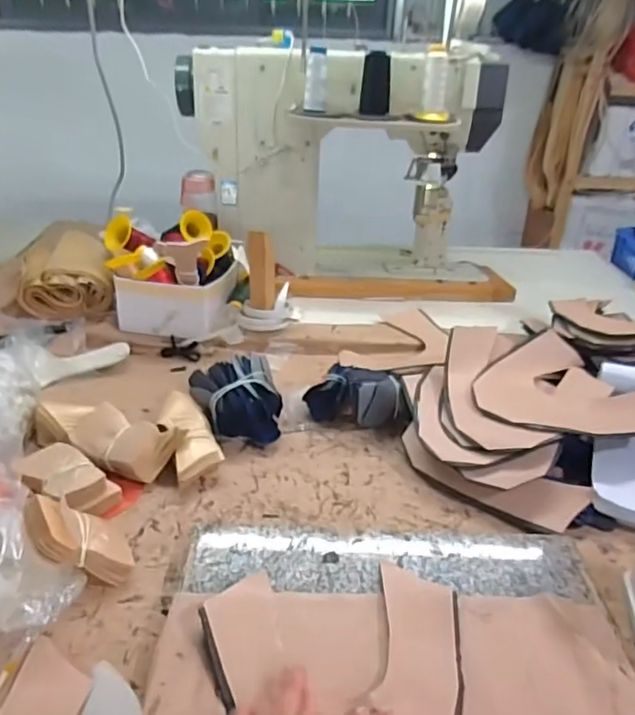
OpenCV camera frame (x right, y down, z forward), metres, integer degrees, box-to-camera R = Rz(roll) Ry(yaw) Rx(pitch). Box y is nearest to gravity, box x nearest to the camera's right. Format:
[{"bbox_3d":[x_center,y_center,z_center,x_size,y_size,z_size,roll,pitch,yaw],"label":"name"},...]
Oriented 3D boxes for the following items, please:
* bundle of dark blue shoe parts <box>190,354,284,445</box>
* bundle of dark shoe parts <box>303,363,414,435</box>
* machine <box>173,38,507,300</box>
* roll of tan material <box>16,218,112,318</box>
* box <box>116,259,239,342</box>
[{"bbox_3d":[-0.104,0.055,0.733,0.107,0.065,0.113,1,30,-1],"label":"bundle of dark blue shoe parts"},{"bbox_3d":[0.065,0.050,0.766,0.155,0.067,0.100,8,30,10],"label":"bundle of dark shoe parts"},{"bbox_3d":[0.062,-0.361,1.088,0.627,0.417,0.279,-1,30,-5],"label":"machine"},{"bbox_3d":[-0.460,-0.158,1.007,0.147,0.079,0.236,-10,32,-19],"label":"roll of tan material"},{"bbox_3d":[-0.237,-0.106,0.957,0.171,0.090,0.151,8,30,11],"label":"box"}]

